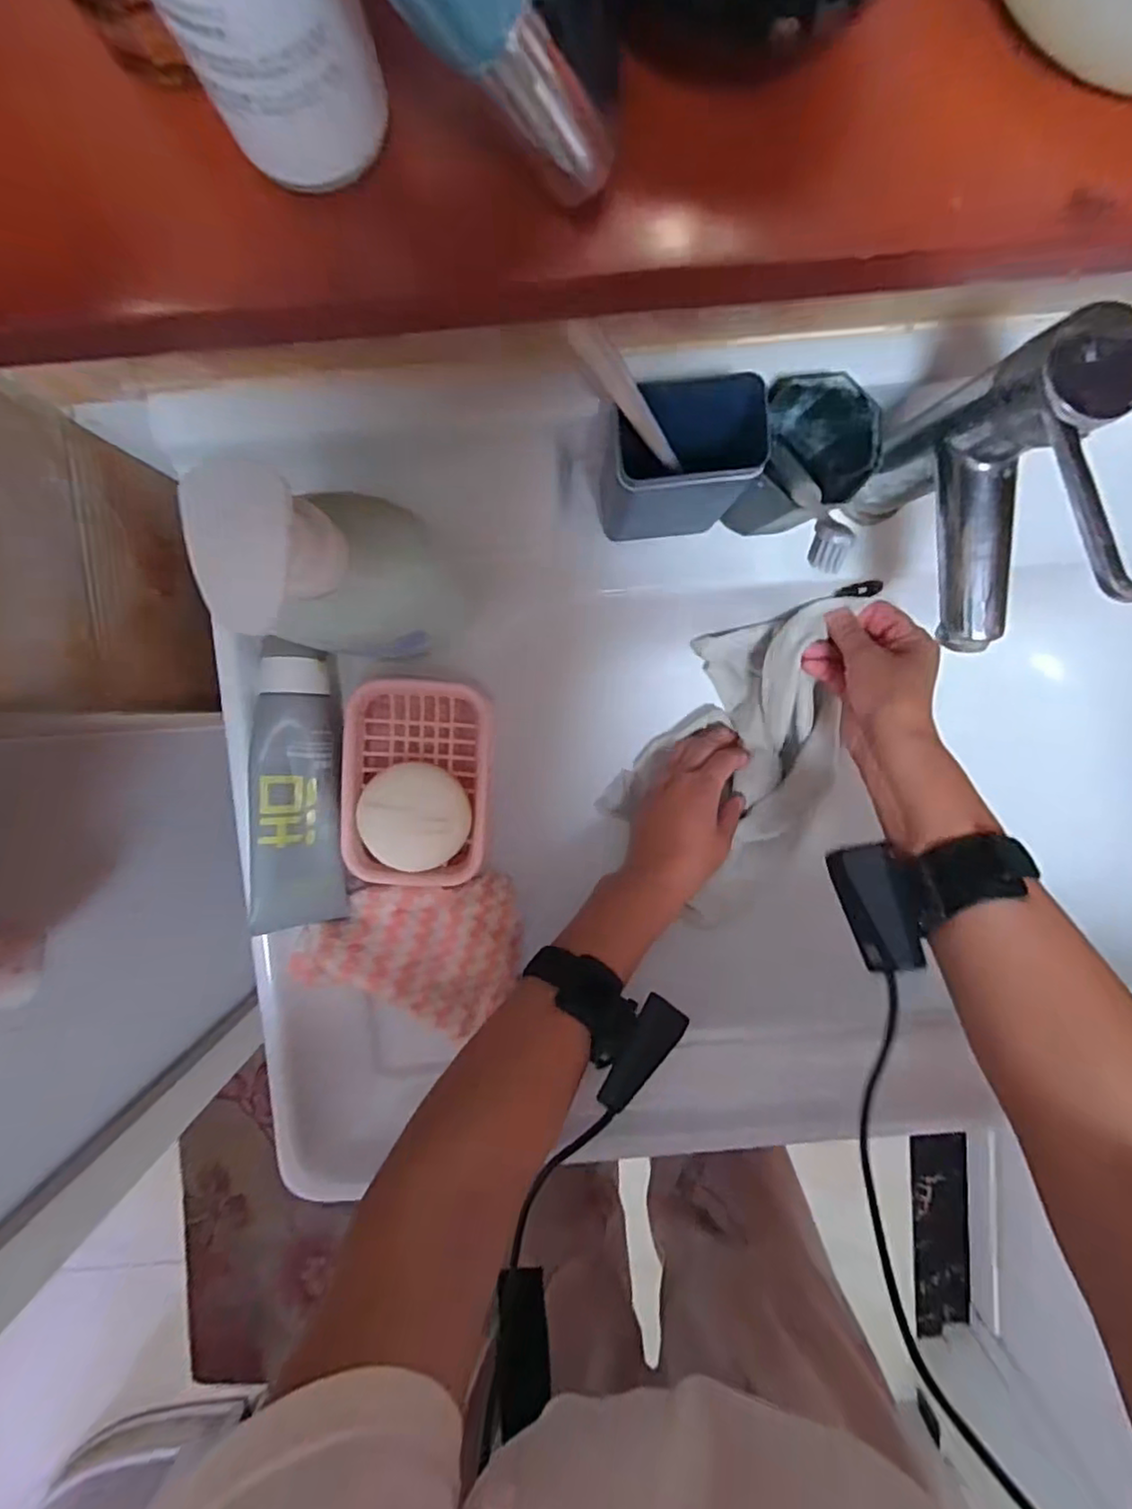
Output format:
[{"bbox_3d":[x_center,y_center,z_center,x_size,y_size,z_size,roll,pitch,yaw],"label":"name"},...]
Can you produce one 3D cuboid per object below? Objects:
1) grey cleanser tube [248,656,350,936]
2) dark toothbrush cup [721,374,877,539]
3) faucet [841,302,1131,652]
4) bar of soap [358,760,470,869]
[{"bbox_3d":[-0.164,0.020,0.388,0.053,0.030,0.166,-5,97,-37],"label":"grey cleanser tube"},{"bbox_3d":[0.127,-0.160,0.354,0.054,0.081,0.059,0,94,0],"label":"dark toothbrush cup"},{"bbox_3d":[0.202,-0.117,0.329,0.061,0.176,0.125,-9,94,0],"label":"faucet"},{"bbox_3d":[-0.089,0.036,0.382,0.062,0.033,0.058,0,94,0],"label":"bar of soap"}]

